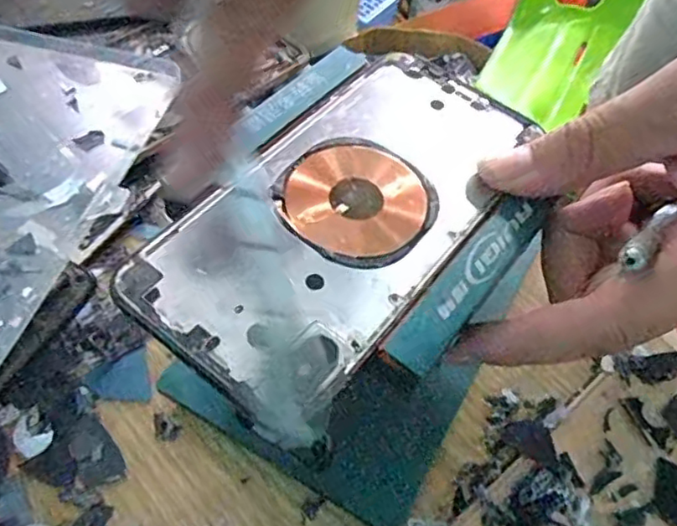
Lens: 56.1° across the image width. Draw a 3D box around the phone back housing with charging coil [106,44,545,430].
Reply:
[{"bbox_3d":[0.004,-0.022,0.216,0.073,0.005,0.153,32,58,17],"label":"phone back housing with charging coil"}]

